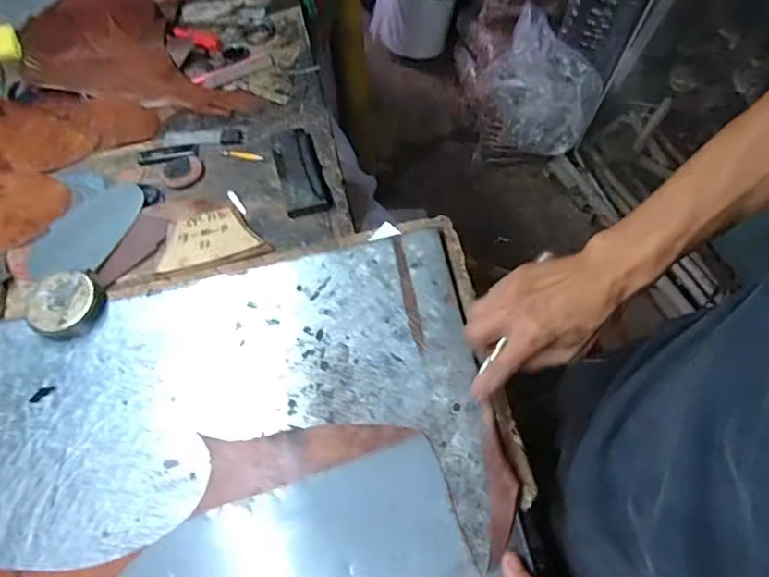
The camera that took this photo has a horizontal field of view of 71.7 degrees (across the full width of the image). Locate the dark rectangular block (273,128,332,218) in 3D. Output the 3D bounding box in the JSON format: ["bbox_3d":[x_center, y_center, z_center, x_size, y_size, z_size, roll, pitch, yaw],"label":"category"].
[{"bbox_3d":[-0.115,-0.162,0.708,0.054,0.019,0.161,-15,57,-6],"label":"dark rectangular block"}]

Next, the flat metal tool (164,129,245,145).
[{"bbox_3d":[-0.259,-0.215,0.760,0.112,0.012,0.027,0,57,3],"label":"flat metal tool"}]

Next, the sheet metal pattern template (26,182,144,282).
[{"bbox_3d":[-0.376,-0.073,0.674,0.101,0.009,0.157,19,64,18],"label":"sheet metal pattern template"}]

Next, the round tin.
[{"bbox_3d":[-0.356,0.016,0.594,0.078,0.031,0.073,-2,57,2],"label":"round tin"}]

